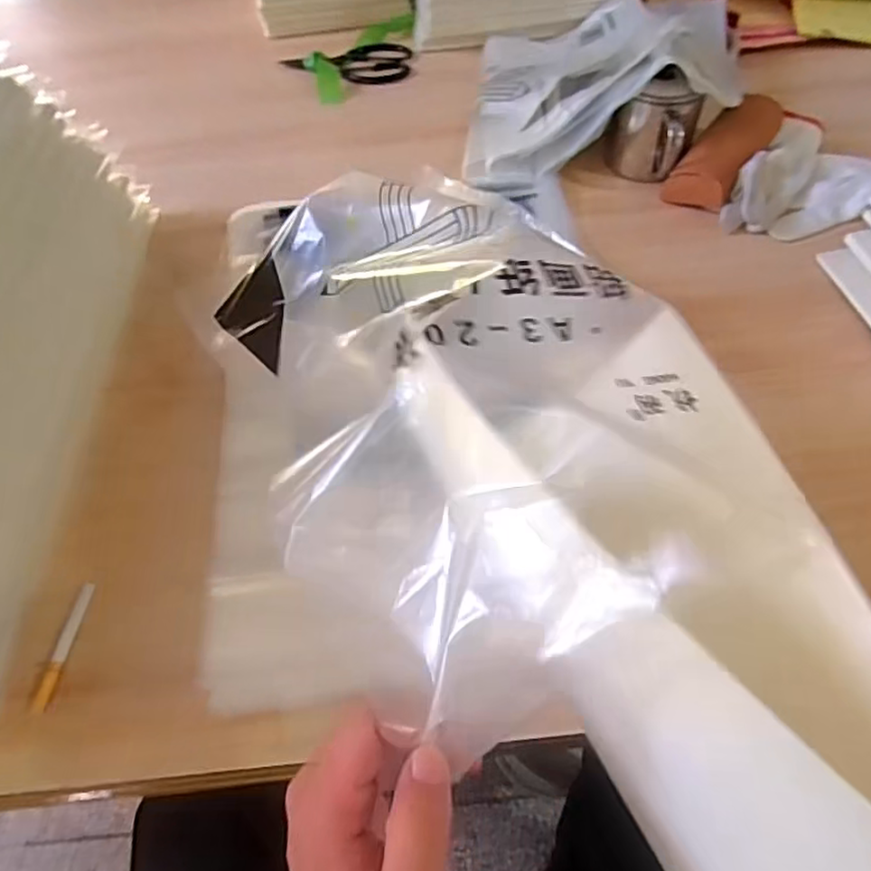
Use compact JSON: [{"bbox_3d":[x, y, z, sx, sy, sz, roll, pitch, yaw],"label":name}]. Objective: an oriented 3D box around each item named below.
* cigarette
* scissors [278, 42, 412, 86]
[{"bbox_3d":[-0.243,0.138,0.416,0.008,0.008,0.083,2,56,5],"label":"cigarette"},{"bbox_3d":[-0.121,-0.500,0.847,0.173,0.017,0.100,2,56,5],"label":"scissors"}]

